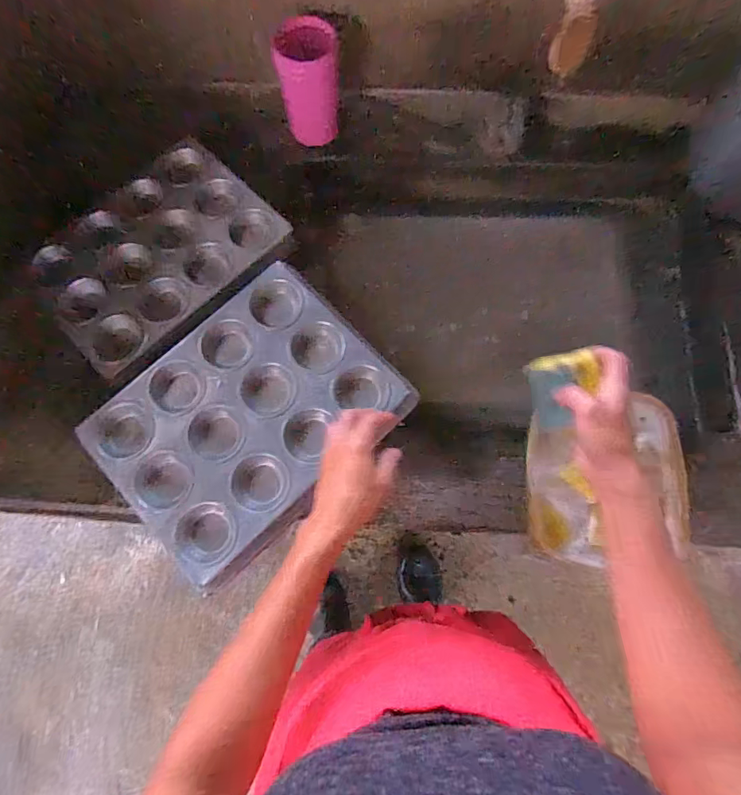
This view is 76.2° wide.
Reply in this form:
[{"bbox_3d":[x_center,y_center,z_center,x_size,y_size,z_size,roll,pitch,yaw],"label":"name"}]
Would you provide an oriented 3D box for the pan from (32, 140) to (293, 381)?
[{"bbox_3d":[-0.297,-0.200,0.662,0.320,0.058,0.245,-40,78,-9],"label":"pan"}]

